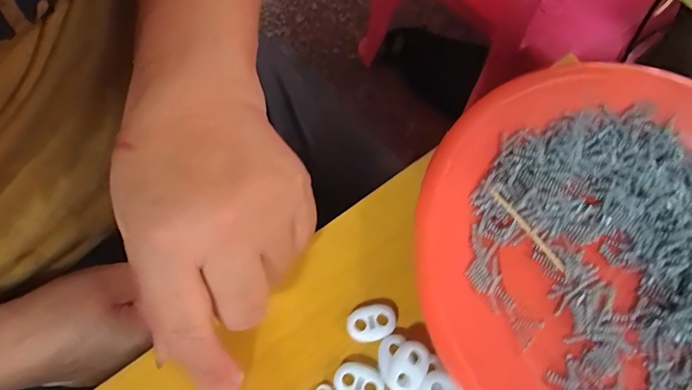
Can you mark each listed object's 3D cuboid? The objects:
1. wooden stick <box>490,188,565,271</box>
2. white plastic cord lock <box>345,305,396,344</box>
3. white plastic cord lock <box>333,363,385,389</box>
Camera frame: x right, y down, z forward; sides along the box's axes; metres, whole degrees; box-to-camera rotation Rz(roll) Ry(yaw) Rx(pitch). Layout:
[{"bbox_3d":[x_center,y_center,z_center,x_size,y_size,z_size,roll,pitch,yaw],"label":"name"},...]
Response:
[{"bbox_3d":[0.088,0.017,0.204,0.004,0.004,0.051,-38,76,-13],"label":"wooden stick"},{"bbox_3d":[0.012,0.059,0.193,0.022,0.006,0.015,-15,72,-6],"label":"white plastic cord lock"},{"bbox_3d":[0.006,0.081,0.182,0.022,0.004,0.013,11,71,3],"label":"white plastic cord lock"}]

